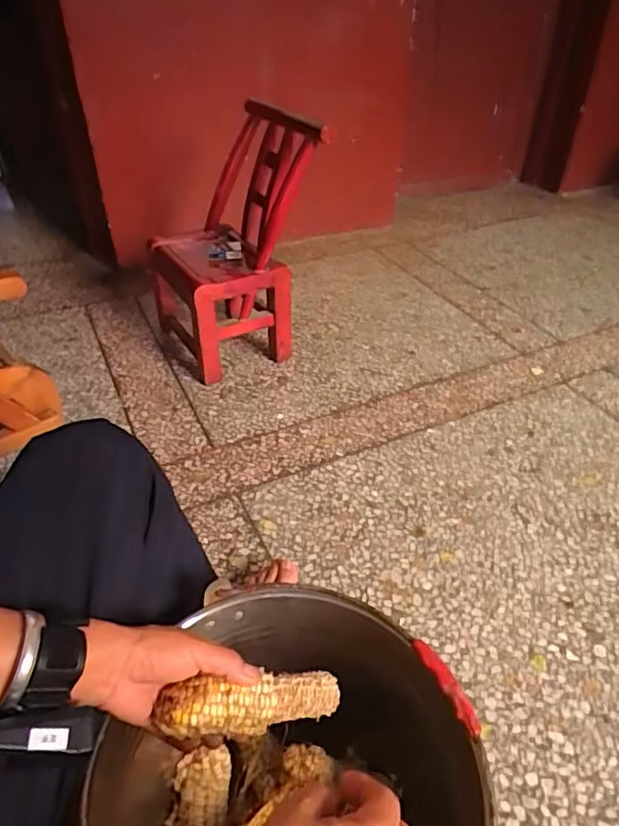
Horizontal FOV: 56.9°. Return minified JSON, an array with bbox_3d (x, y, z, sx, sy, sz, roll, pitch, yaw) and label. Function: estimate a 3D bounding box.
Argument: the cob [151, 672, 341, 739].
[{"bbox_3d":[-0.047,0.245,0.478,0.149,0.033,0.035,2,37,-20],"label":"cob"}]

